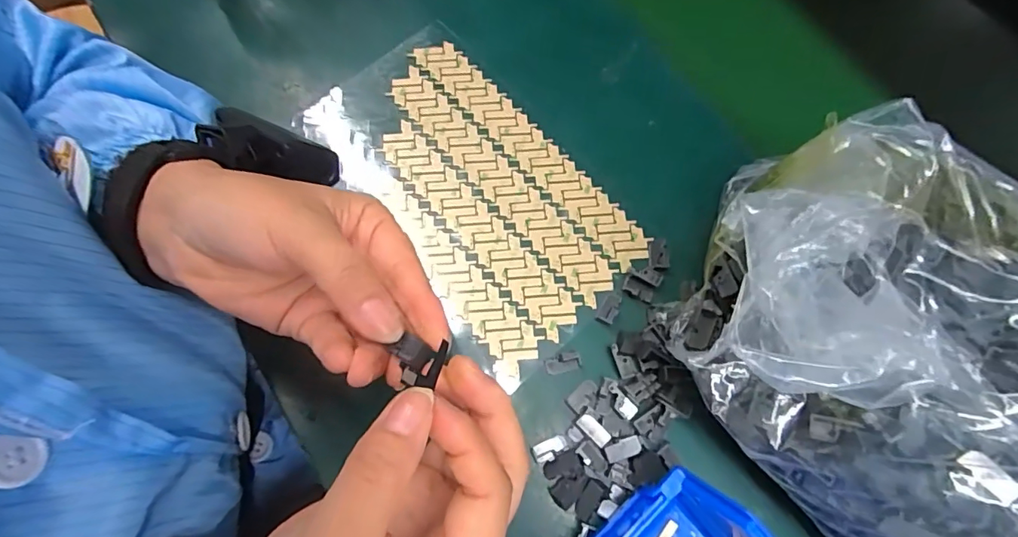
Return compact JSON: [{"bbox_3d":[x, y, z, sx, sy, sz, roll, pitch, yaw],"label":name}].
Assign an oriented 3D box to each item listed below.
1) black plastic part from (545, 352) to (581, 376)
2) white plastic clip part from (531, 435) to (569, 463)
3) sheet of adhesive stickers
[{"bbox_3d":[0.034,0.059,0.304,0.022,0.008,0.011,-18,73,-6],"label":"black plastic part"},{"bbox_3d":[0.024,0.107,0.289,0.022,0.009,0.011,-23,74,-8],"label":"white plastic clip part"},{"bbox_3d":[-0.028,-0.056,0.342,0.137,0.004,0.243,-39,78,-10],"label":"sheet of adhesive stickers"}]

